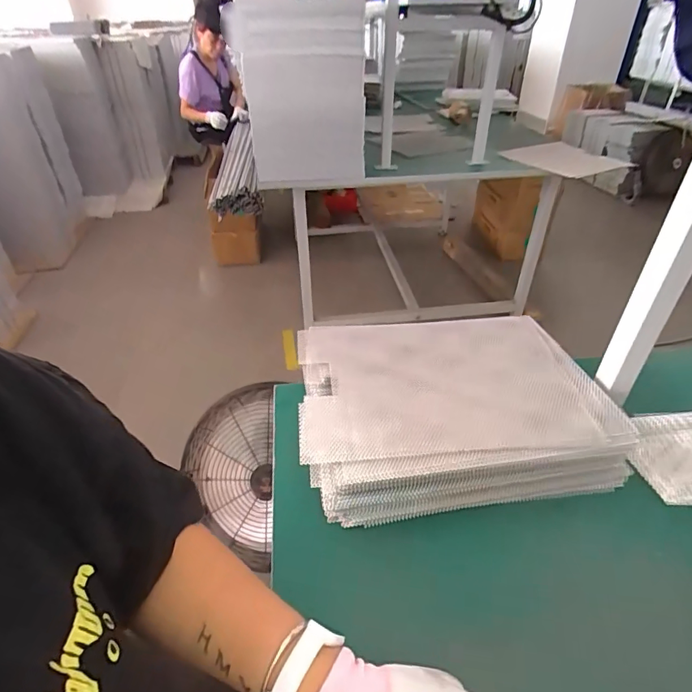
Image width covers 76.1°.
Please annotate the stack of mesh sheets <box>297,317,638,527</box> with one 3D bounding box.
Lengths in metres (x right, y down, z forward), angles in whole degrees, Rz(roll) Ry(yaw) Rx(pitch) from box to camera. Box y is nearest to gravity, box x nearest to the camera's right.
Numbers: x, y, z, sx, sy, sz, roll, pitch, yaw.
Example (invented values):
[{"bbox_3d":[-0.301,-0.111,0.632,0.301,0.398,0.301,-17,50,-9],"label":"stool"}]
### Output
[{"bbox_3d":[0.125,0.066,0.588,0.367,0.063,0.292,-4,38,-5],"label":"stack of mesh sheets"}]

